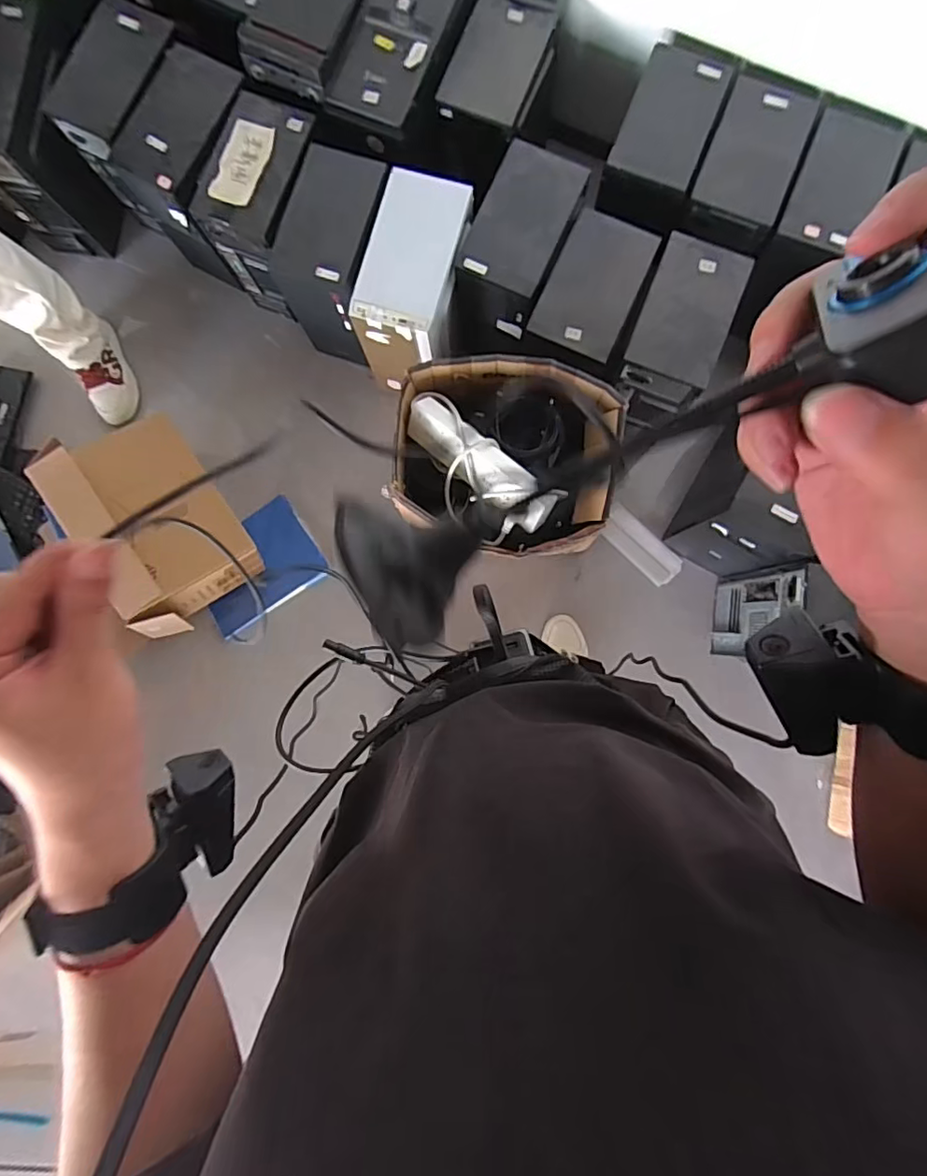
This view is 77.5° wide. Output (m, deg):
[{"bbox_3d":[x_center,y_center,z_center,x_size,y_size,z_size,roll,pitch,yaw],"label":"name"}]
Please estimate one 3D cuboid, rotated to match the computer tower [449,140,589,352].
[{"bbox_3d":[0.109,-0.730,1.307,0.201,0.310,0.321,23,88,3],"label":"computer tower"}]

